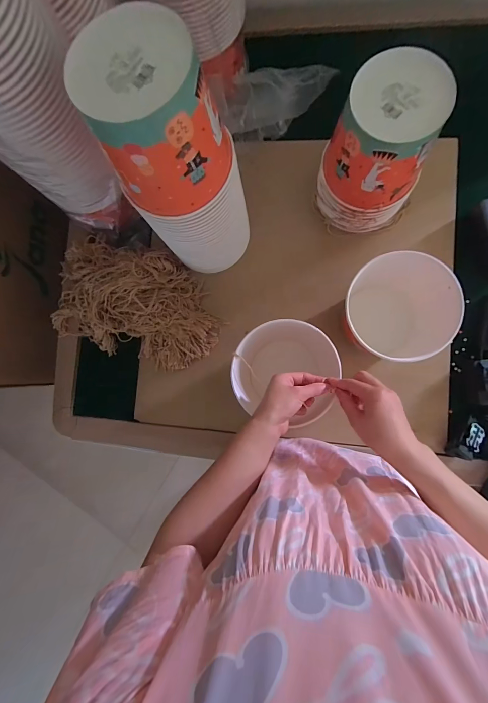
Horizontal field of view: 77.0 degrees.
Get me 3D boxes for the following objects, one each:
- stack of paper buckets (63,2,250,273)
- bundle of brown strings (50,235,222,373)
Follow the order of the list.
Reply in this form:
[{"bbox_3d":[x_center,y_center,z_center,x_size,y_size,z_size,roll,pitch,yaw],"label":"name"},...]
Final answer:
[{"bbox_3d":[-0.081,-0.248,0.440,0.144,0.318,0.133,-16,84,5],"label":"stack of paper buckets"},{"bbox_3d":[-0.223,-0.097,0.602,0.358,0.087,0.211,17,88,7],"label":"bundle of brown strings"}]

